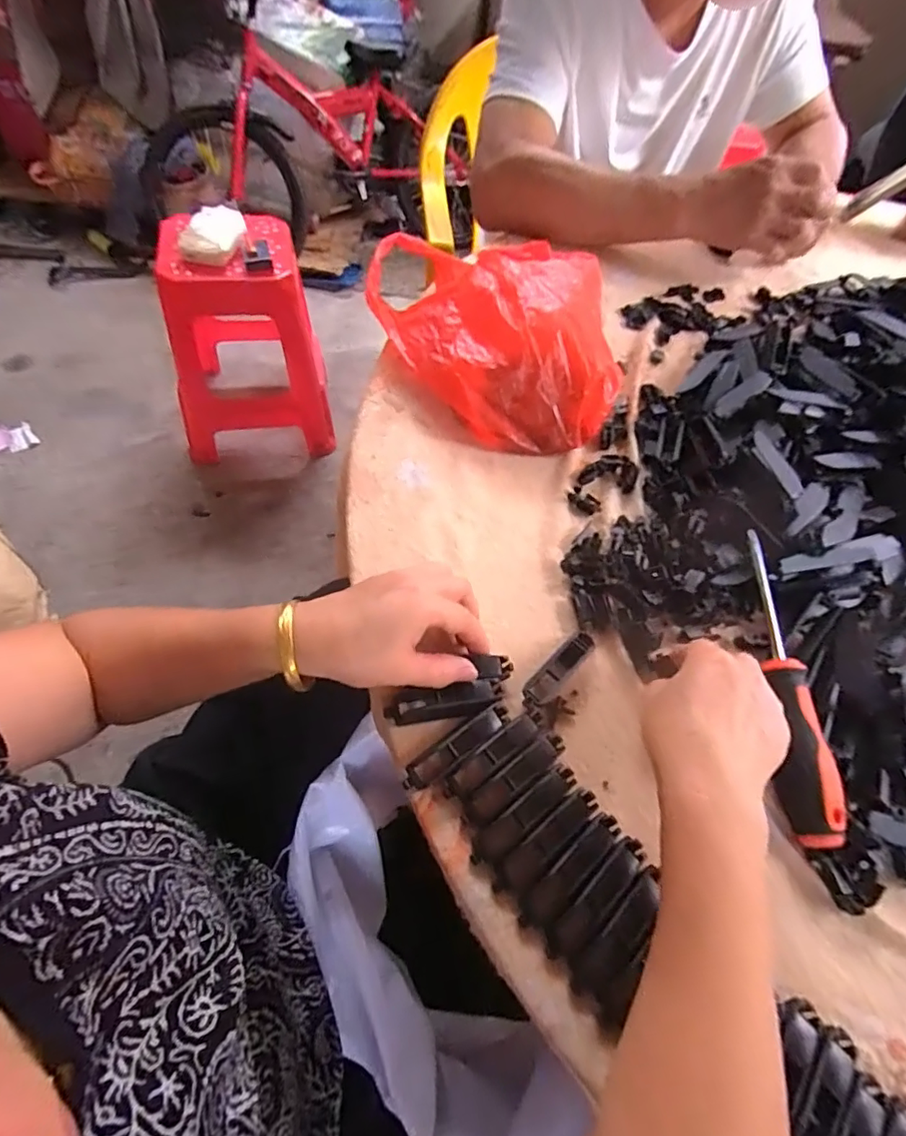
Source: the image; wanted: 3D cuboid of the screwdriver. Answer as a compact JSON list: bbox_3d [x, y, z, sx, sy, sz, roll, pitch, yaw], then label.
[{"bbox_3d":[0.212,0.072,0.357,0.024,0.038,0.194,0,58,-5],"label":"screwdriver"}]

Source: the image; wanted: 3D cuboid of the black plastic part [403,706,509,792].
[{"bbox_3d":[0.003,0.110,0.335,0.073,0.018,0.016,-31,65,-21],"label":"black plastic part"}]

